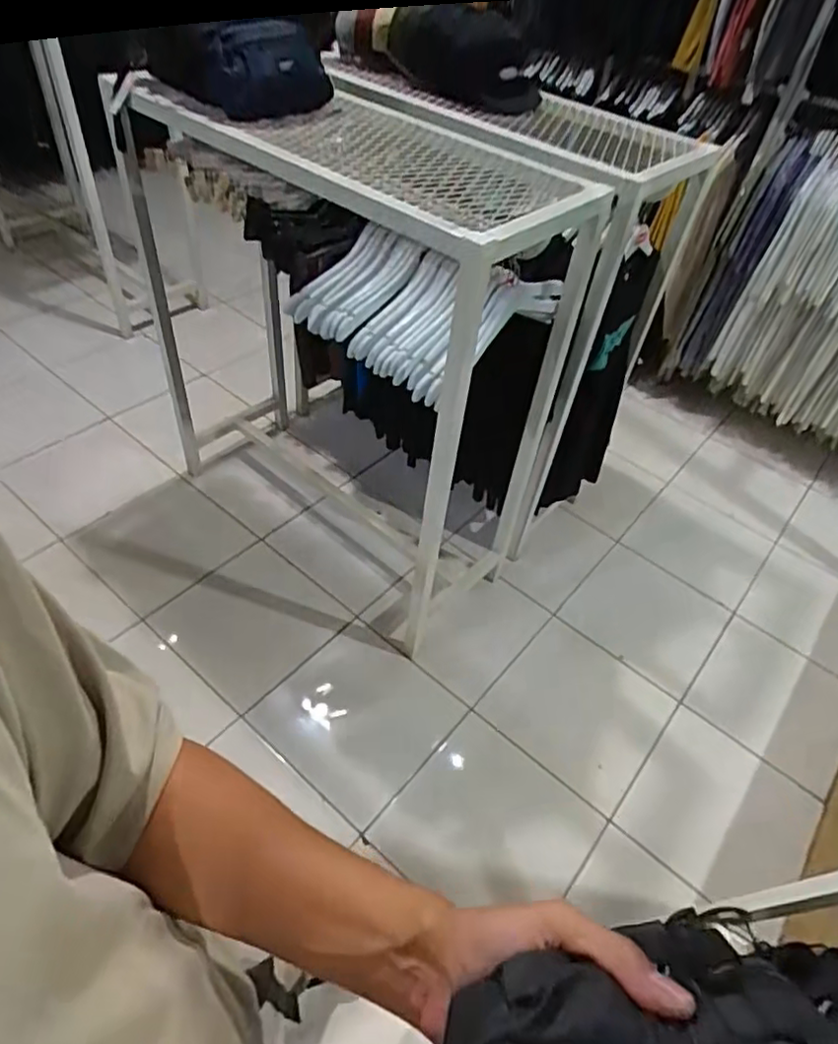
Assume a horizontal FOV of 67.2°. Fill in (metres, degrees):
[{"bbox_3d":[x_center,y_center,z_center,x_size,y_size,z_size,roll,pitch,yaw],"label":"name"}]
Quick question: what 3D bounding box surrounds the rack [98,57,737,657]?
[{"bbox_3d":[-0.062,-0.456,1.656,1.008,1.107,0.841,33,51,21],"label":"rack"}]

